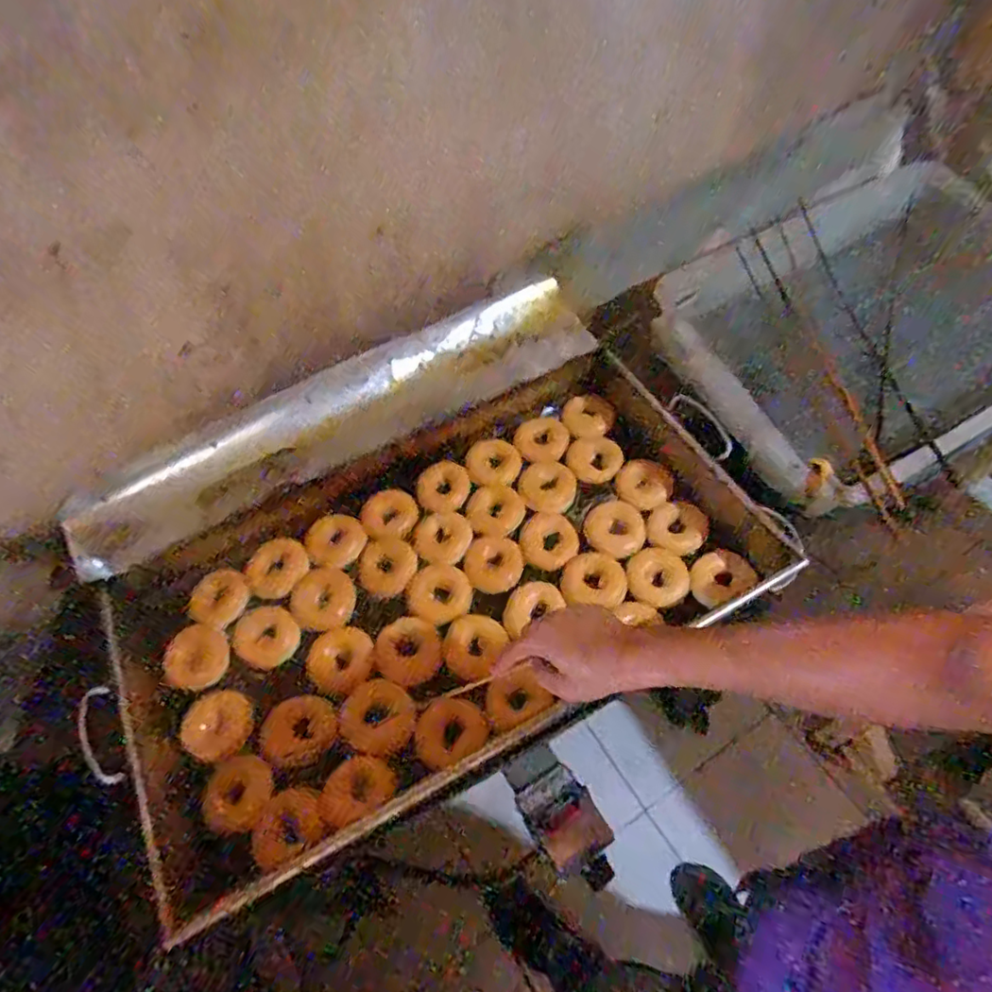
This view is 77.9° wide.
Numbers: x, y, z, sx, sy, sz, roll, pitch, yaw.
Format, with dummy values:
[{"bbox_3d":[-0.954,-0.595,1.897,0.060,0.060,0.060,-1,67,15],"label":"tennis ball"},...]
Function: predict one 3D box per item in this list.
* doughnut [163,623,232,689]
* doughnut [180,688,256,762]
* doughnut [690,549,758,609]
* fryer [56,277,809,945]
[{"bbox_3d":[-0.413,0.223,0.854,0.076,0.031,0.090,-5,53,-3],"label":"doughnut"},{"bbox_3d":[-0.364,0.299,0.806,0.083,0.030,0.088,0,53,1],"label":"doughnut"},{"bbox_3d":[0.314,0.116,0.870,0.092,0.022,0.079,-26,57,-18],"label":"doughnut"},{"bbox_3d":[-0.103,0.071,0.872,0.866,0.228,0.585,-23,56,-16],"label":"fryer"}]

